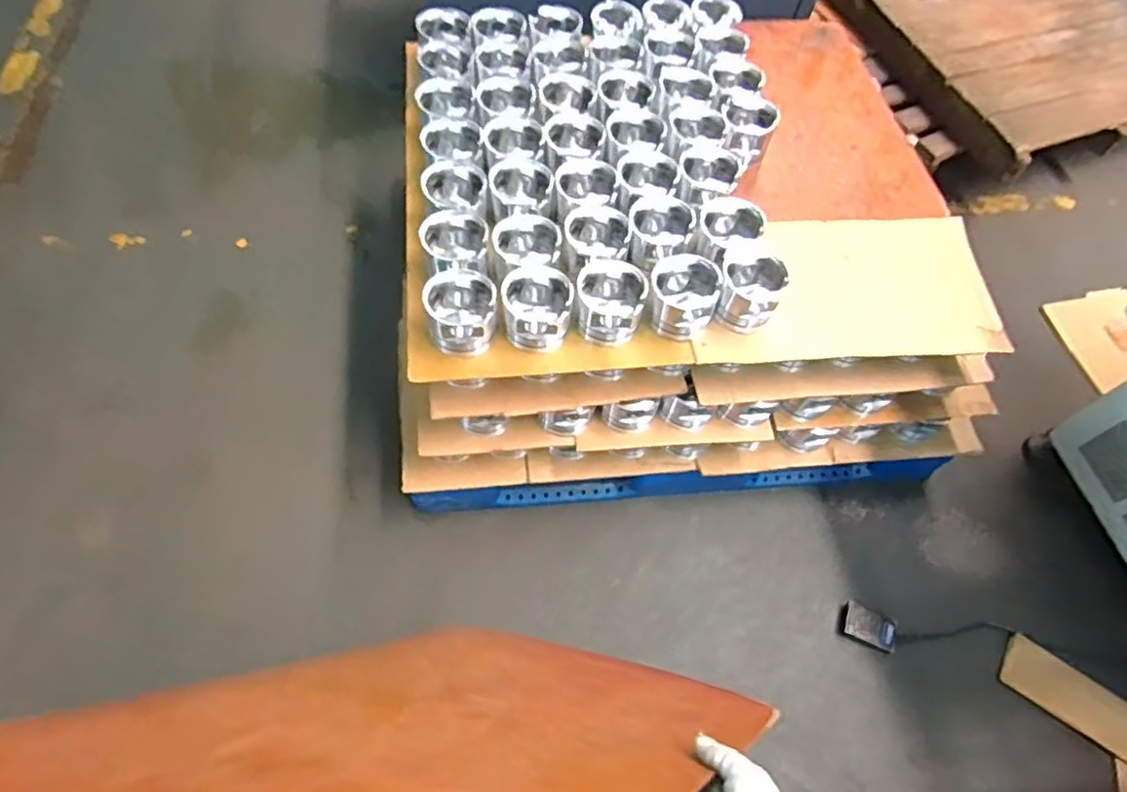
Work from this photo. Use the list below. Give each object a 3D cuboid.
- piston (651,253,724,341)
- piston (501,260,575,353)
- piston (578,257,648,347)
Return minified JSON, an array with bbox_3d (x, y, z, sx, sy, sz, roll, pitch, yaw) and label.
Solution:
[{"bbox_3d":[0.202,-0.167,1.118,0.115,0.105,0.112,14,61,3],"label":"piston"},{"bbox_3d":[-0.044,-0.142,1.094,0.110,0.108,0.115,7,61,-1],"label":"piston"},{"bbox_3d":[0.080,-0.159,1.104,0.107,0.094,0.115,2,62,-4],"label":"piston"}]

